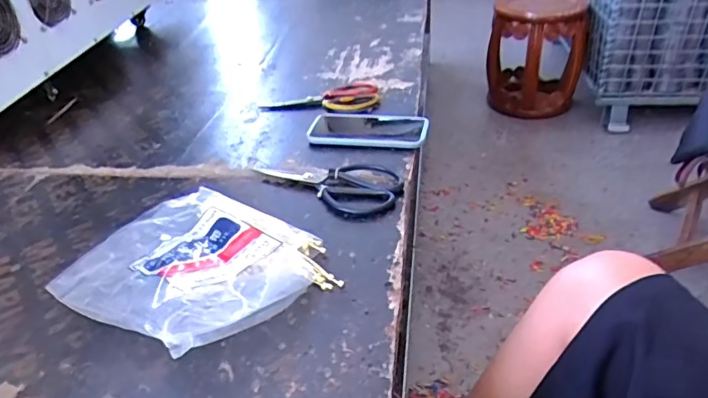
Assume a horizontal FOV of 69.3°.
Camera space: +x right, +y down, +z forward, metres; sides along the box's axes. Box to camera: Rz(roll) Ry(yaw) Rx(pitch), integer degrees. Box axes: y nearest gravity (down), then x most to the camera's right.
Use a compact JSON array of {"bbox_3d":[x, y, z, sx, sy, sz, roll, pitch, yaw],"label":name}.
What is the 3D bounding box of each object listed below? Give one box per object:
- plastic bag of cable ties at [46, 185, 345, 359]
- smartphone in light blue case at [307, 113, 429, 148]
[{"bbox_3d":[-0.163,0.055,0.518,0.260,0.058,0.203,21,42,32],"label":"plastic bag of cable ties"},{"bbox_3d":[0.021,-0.104,0.741,0.167,0.009,0.090,6,36,16],"label":"smartphone in light blue case"}]

